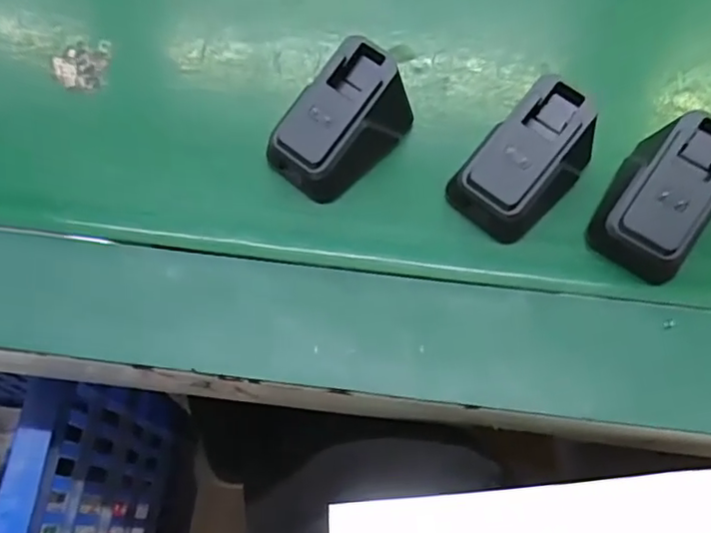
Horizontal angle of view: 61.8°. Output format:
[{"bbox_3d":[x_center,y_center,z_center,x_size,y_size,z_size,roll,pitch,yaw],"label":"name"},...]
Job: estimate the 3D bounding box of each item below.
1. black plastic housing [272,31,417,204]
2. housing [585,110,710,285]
[{"bbox_3d":[-0.008,-0.065,0.271,0.037,0.039,0.065,40,71,17],"label":"black plastic housing"},{"bbox_3d":[0.139,-0.034,0.261,0.049,0.041,0.072,34,69,15],"label":"housing"}]

